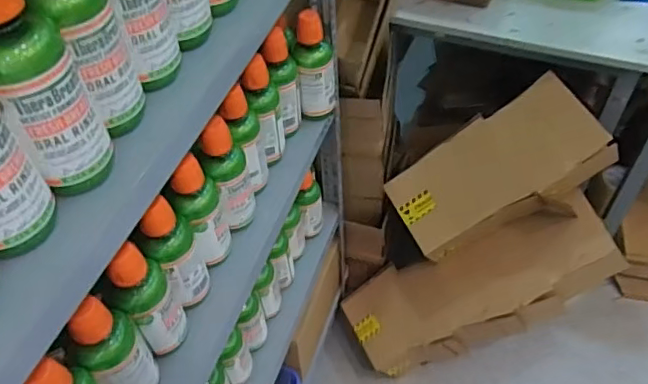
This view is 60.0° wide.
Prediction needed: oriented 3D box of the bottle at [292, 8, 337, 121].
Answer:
[{"bbox_3d":[-0.014,-0.200,0.935,0.067,0.186,0.059,-2,49,1],"label":"bottle"}]

